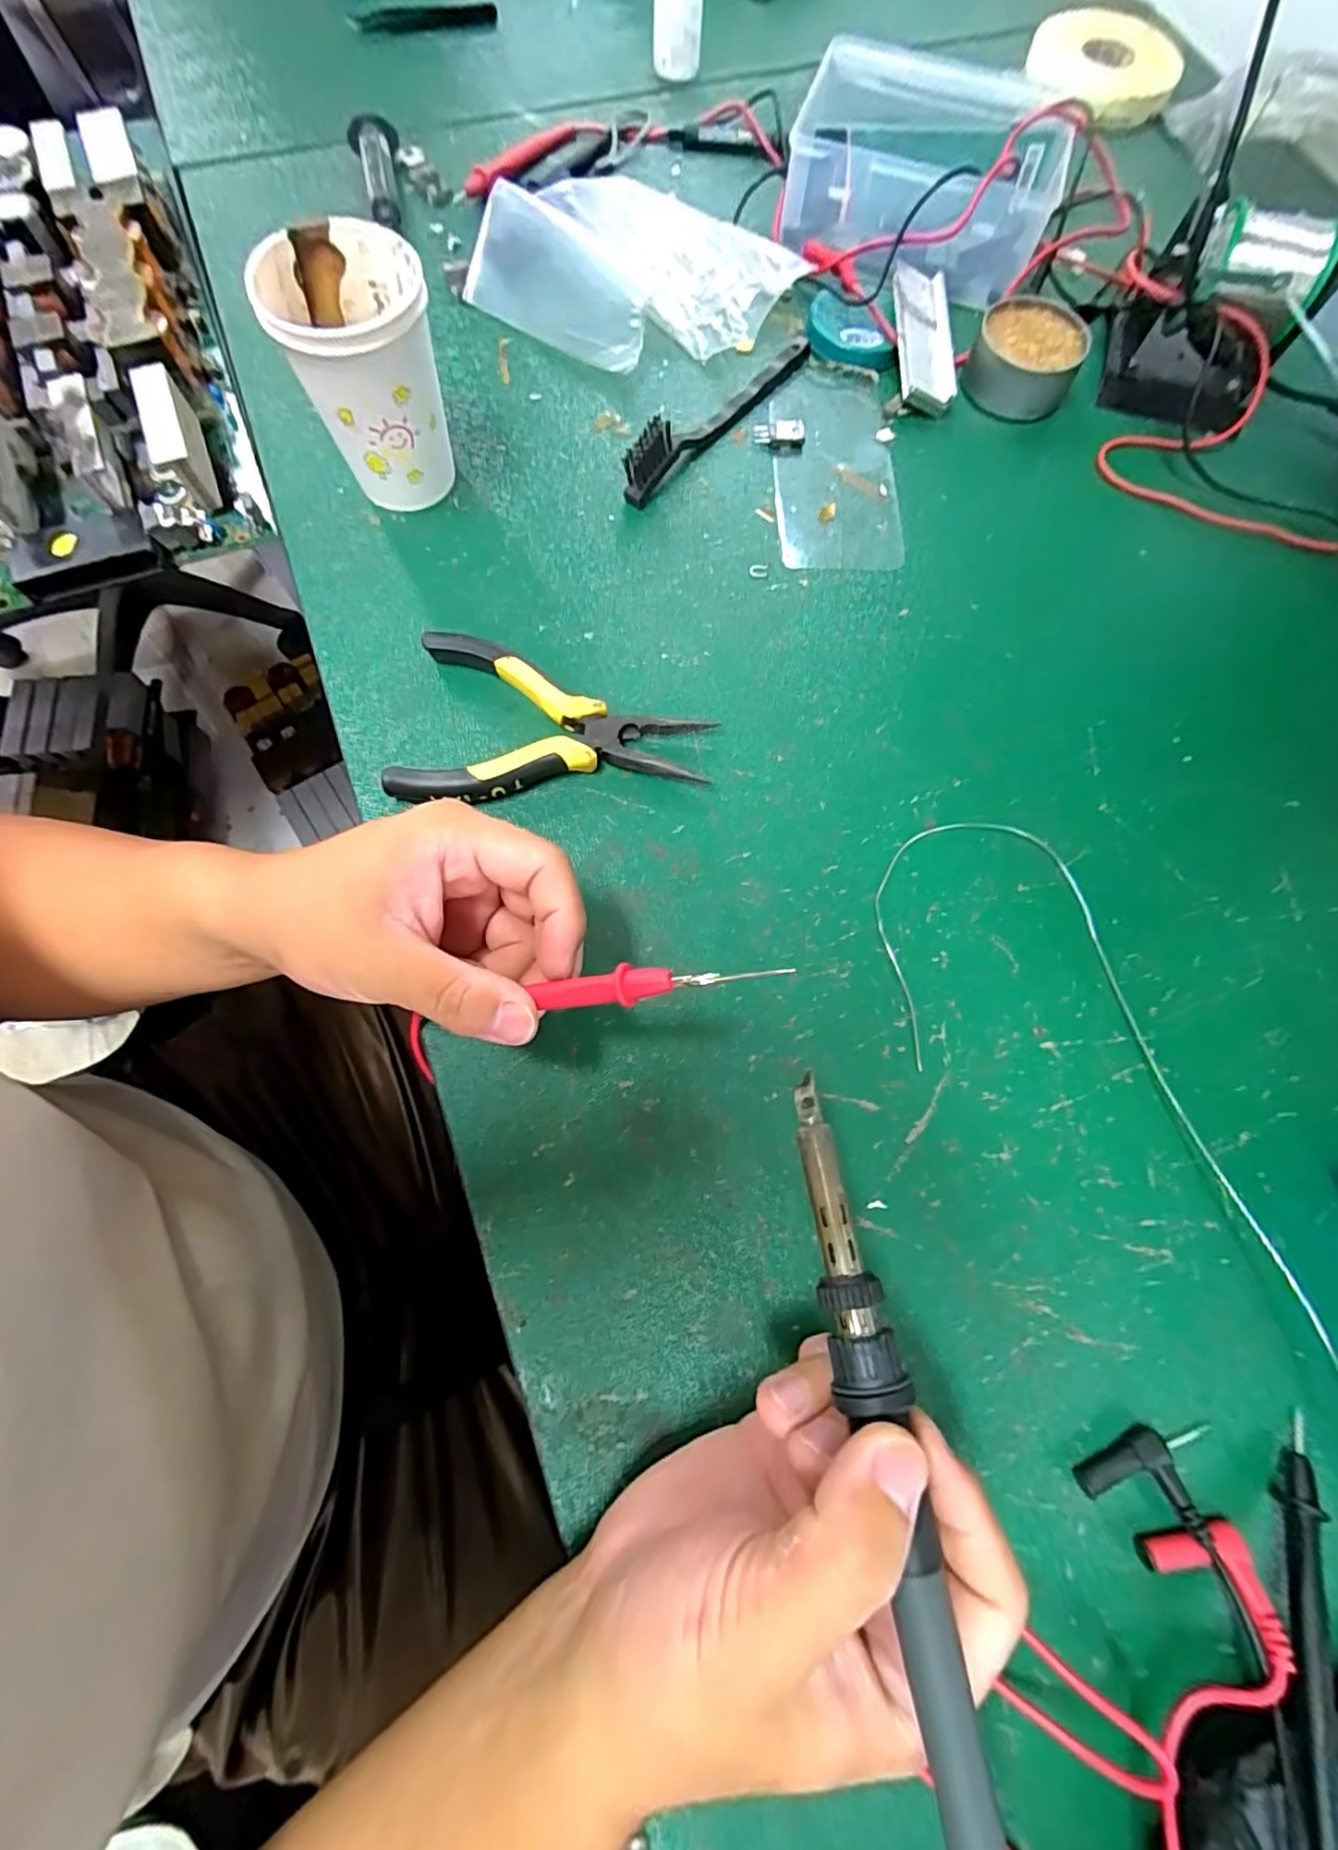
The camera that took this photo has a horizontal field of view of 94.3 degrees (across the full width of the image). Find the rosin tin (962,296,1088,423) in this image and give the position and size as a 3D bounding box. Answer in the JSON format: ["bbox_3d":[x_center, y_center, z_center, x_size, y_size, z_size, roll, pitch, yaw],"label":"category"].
[{"bbox_3d":[0.217,-0.349,0.381,0.062,0.028,0.067,1,74,-2],"label":"rosin tin"}]

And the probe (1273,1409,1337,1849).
[{"bbox_3d":[0.214,0.235,0.206,0.013,0.010,0.123,27,59,6],"label":"probe"}]

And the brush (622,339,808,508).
[{"bbox_3d":[0.032,-0.302,0.356,0.017,0.031,0.163,40,77,9],"label":"brush"}]

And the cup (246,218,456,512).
[{"bbox_3d":[-0.145,-0.268,0.310,0.067,0.092,0.067,1,74,-2],"label":"cup"}]

